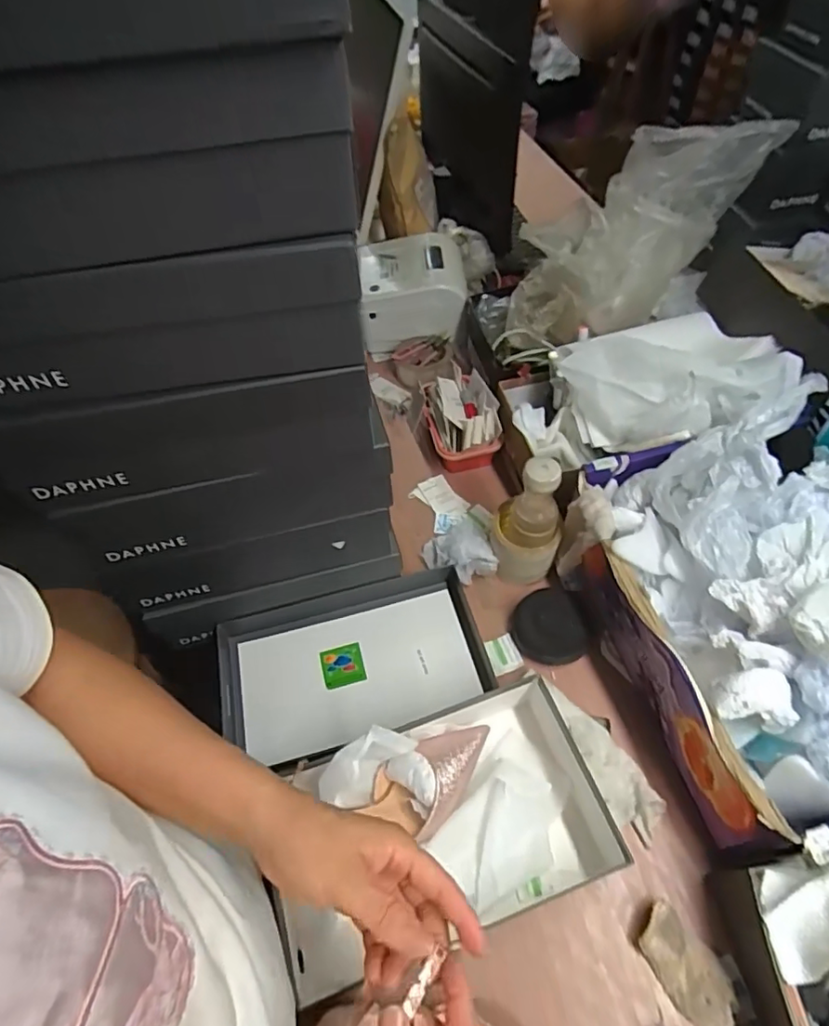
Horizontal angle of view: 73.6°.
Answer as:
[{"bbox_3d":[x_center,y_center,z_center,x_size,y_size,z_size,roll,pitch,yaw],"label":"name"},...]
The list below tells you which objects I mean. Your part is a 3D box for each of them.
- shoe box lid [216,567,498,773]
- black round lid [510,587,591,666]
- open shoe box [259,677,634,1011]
[{"bbox_3d":[-0.073,0.182,0.665,0.310,0.039,0.177,-17,55,-8],"label":"shoe box lid"},{"bbox_3d":[0.162,0.137,0.661,0.086,0.020,0.090,-8,74,32],"label":"black round lid"},{"bbox_3d":[0.026,0.294,0.531,0.311,0.092,0.181,-18,55,-8],"label":"open shoe box"}]

